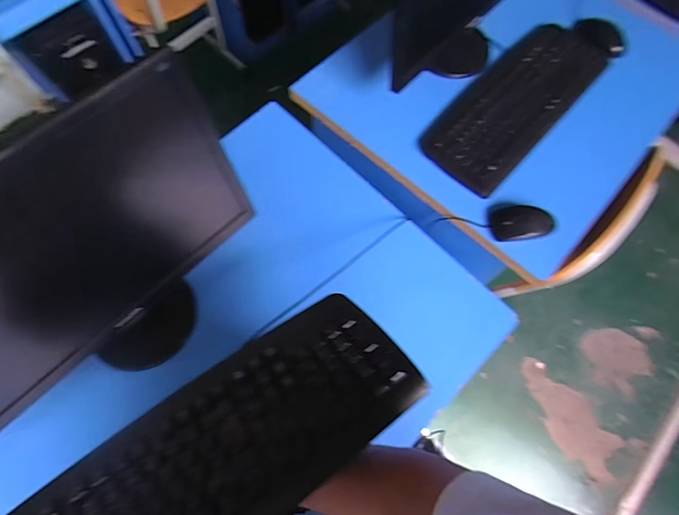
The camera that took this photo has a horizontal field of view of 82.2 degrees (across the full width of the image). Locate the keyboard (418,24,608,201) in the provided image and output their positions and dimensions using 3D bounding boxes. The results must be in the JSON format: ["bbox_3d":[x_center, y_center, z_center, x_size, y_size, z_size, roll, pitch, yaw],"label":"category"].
[{"bbox_3d":[0.368,-0.326,0.784,0.180,0.031,0.517,43,70,7],"label":"keyboard"}]

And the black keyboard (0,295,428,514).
[{"bbox_3d":[-0.138,0.192,0.340,0.436,0.016,0.154,-34,50,-15],"label":"black keyboard"}]

